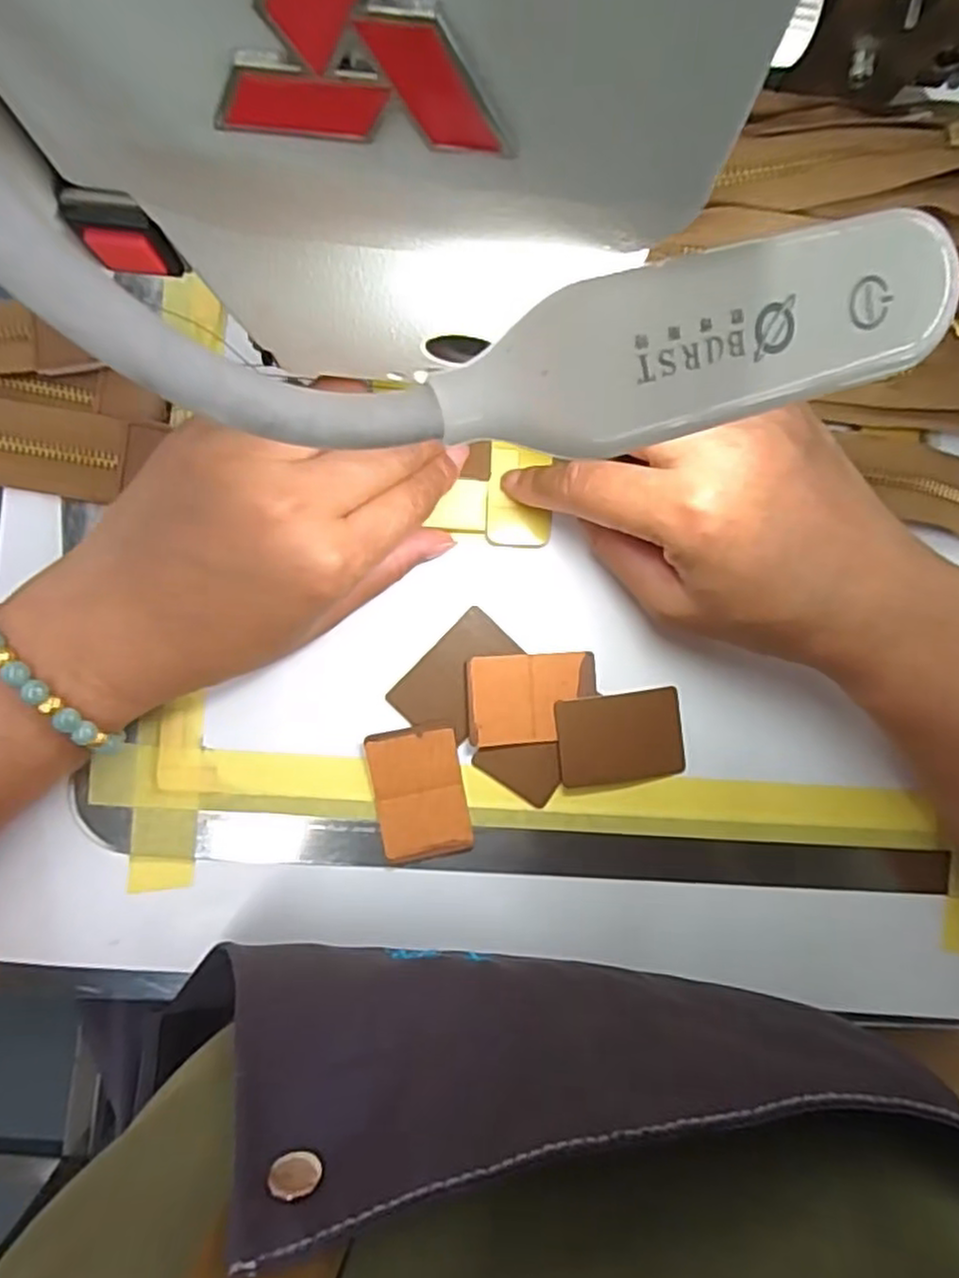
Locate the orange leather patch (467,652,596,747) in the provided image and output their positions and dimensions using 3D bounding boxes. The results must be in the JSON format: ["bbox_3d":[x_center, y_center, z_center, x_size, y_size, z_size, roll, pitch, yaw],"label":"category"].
[{"bbox_3d":[0.021,0.024,0.286,0.051,0.005,0.035,-3,91,-5],"label":"orange leather patch"}]

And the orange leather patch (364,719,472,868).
[{"bbox_3d":[-0.023,0.061,0.283,0.035,0.004,0.052,-9,92,-4],"label":"orange leather patch"}]

